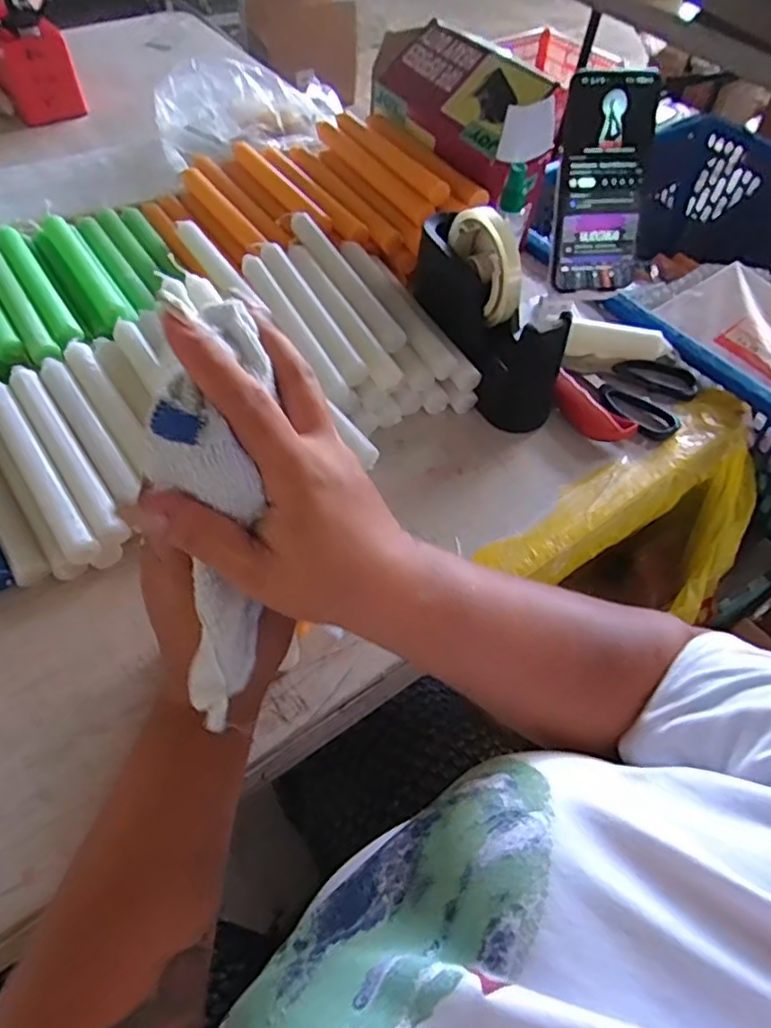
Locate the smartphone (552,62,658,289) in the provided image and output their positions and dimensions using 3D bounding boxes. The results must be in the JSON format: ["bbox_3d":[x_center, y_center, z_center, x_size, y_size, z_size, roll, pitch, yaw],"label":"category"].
[{"bbox_3d":[0.184,-0.274,0.530,0.071,0.161,0.018,-3,27,2],"label":"smartphone"}]

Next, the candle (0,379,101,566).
[{"bbox_3d":[-0.259,-0.036,0.467,0.022,0.021,0.193,-30,61,-23],"label":"candle"}]

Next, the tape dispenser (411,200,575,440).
[{"bbox_3d":[0.089,-0.176,0.534,0.057,0.131,0.170,-20,58,-17],"label":"tape dispenser"}]

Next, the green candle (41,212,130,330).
[{"bbox_3d":[-0.290,-0.235,0.608,0.023,0.025,0.194,-27,60,-21],"label":"green candle"}]

